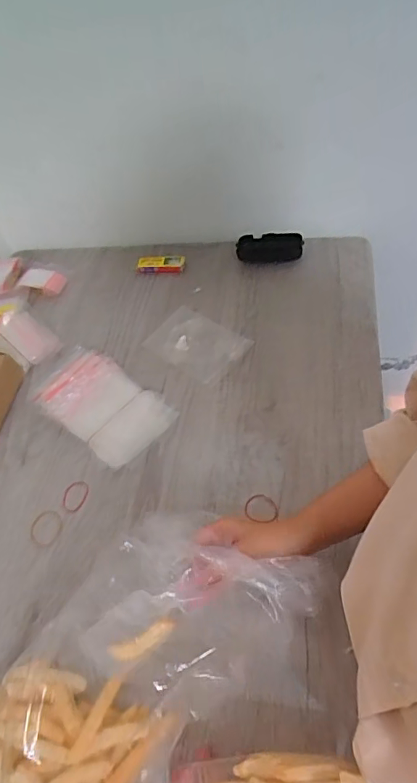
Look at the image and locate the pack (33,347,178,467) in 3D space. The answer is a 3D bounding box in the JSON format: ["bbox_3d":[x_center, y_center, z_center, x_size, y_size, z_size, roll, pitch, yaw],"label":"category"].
[{"bbox_3d":[-0.147,0.018,0.666,0.190,0.029,0.118,35,63,26],"label":"pack"}]

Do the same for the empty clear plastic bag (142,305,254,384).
[{"bbox_3d":[-0.022,-0.077,0.731,0.156,0.013,0.102,34,68,33],"label":"empty clear plastic bag"}]

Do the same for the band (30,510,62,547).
[{"bbox_3d":[-0.201,0.170,0.581,0.038,0.004,0.046,-12,53,3],"label":"band"}]

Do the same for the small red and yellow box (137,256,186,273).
[{"bbox_3d":[-0.082,-0.219,0.817,0.081,0.026,0.024,-3,53,2],"label":"small red and yellow box"}]

